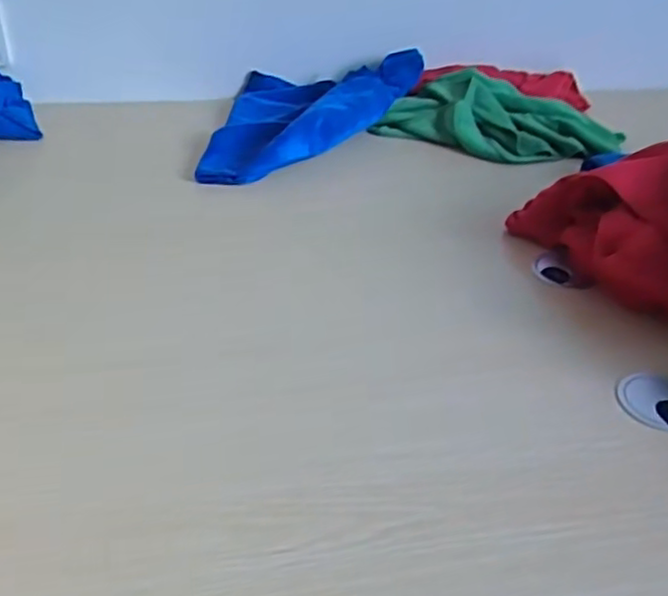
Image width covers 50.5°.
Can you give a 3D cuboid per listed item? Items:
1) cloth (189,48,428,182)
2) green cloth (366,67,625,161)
[{"bbox_3d":[-0.029,-0.267,1.010,0.273,0.066,0.394,8,36,6],"label":"cloth"},{"bbox_3d":[0.236,-0.266,1.037,0.326,0.068,0.167,11,37,10],"label":"green cloth"}]

